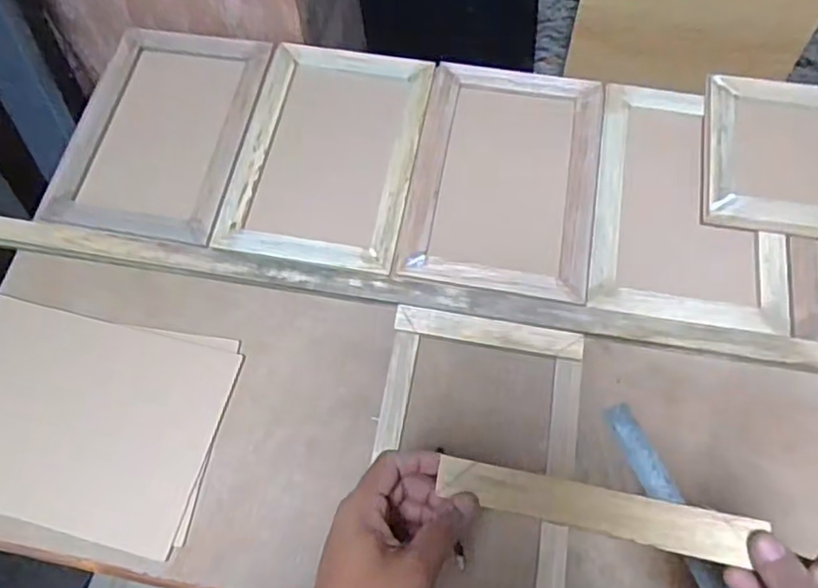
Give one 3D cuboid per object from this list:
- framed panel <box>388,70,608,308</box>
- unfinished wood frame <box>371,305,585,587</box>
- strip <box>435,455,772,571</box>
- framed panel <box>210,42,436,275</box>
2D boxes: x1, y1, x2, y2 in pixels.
[{"bbox_3d":[0.111,-0.138,0.750,0.205,0.026,0.290,9,70,5],"label":"framed panel"},{"bbox_3d":[0.062,0.160,0.627,0.197,0.015,0.288,8,70,5],"label":"unfinished wood frame"},{"bbox_3d":[0.114,0.139,0.421,0.192,0.012,0.028,8,70,18],"label":"strip"},{"bbox_3d":[-0.096,-0.168,0.763,0.202,0.016,0.286,9,70,6],"label":"framed panel"}]

